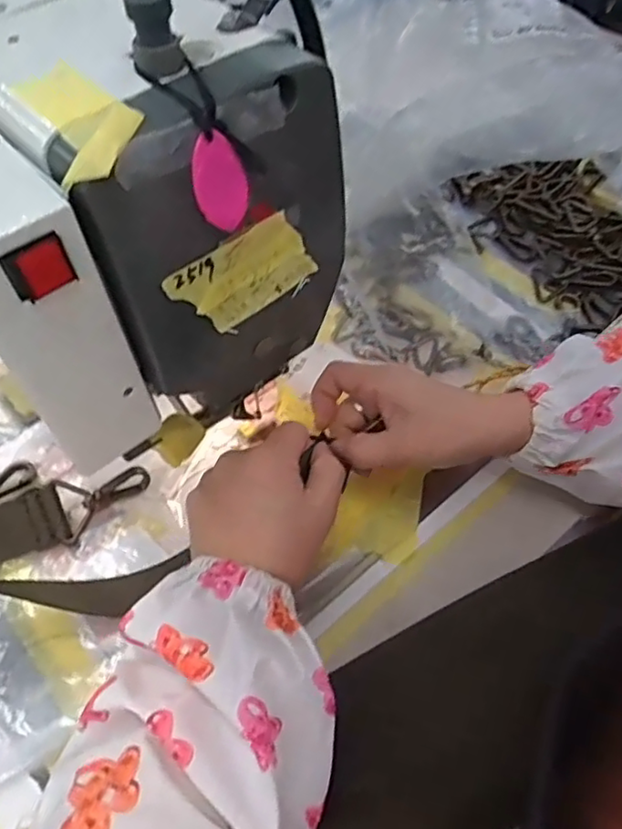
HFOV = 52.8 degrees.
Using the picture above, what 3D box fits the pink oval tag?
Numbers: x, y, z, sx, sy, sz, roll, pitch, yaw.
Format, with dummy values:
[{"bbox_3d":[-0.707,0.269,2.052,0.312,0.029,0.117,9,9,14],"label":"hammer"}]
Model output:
[{"bbox_3d":[-0.032,-0.083,0.226,0.018,0.034,0.004,-17,37,-16],"label":"pink oval tag"}]

